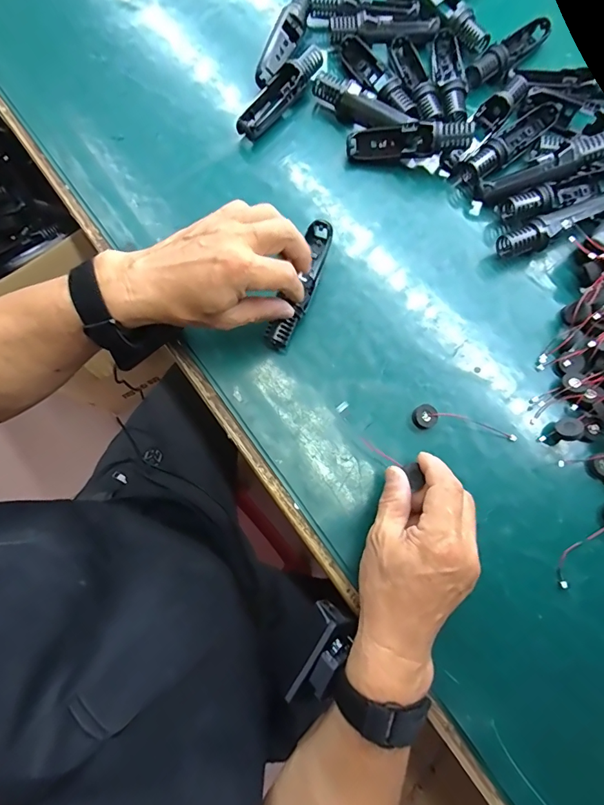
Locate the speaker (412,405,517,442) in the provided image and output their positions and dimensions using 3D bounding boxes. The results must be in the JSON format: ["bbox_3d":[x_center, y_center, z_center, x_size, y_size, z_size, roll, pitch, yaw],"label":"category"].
[{"bbox_3d":[0.146,0.020,0.374,0.092,0.011,0.021,11,76,3],"label":"speaker"}]

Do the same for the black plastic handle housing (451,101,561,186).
[{"bbox_3d":[0.221,-0.273,0.435,0.131,0.028,0.031,-39,79,-9],"label":"black plastic handle housing"}]

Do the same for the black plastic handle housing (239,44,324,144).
[{"bbox_3d":[-0.023,-0.333,0.447,0.029,0.029,0.122,39,79,9],"label":"black plastic handle housing"}]

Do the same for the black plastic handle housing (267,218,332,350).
[{"bbox_3d":[-0.001,-0.110,0.392,0.026,0.027,0.125,20,80,5],"label":"black plastic handle housing"}]

